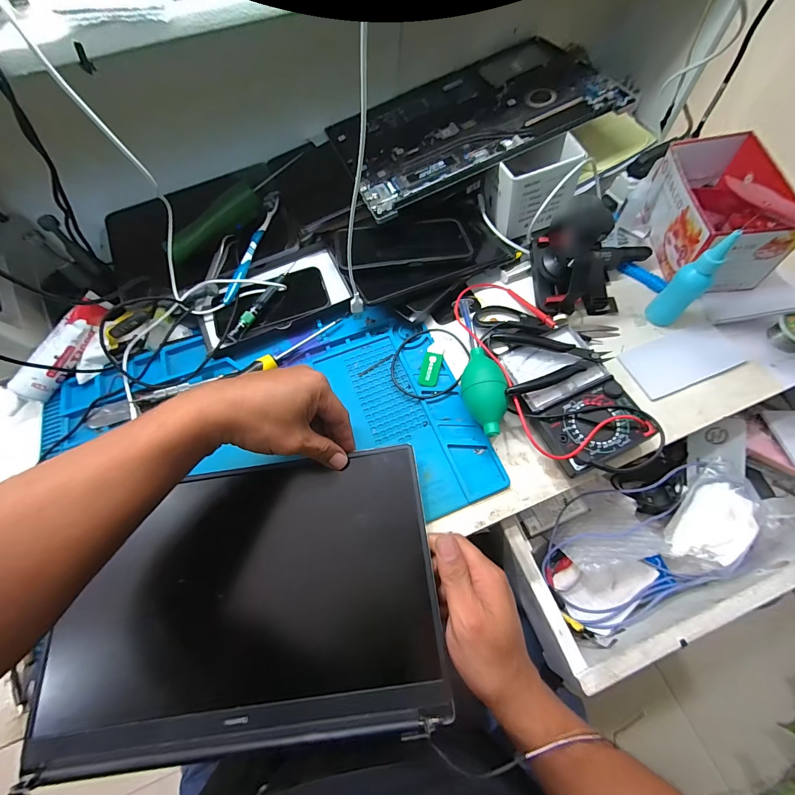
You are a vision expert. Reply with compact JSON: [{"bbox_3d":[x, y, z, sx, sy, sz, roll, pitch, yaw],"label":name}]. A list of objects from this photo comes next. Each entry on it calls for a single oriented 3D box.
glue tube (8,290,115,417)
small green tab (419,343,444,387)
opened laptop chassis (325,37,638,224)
[{"bbox_3d":[-0.411,-0.054,0.425,0.032,0.034,0.162,29,82,16],"label":"glue tube"},{"bbox_3d":[0.043,-0.042,0.430,0.021,0.010,0.063,11,65,8],"label":"small green tab"},{"bbox_3d":[0.098,-0.392,0.488,0.371,0.015,0.229,-25,65,-2],"label":"opened laptop chassis"}]

